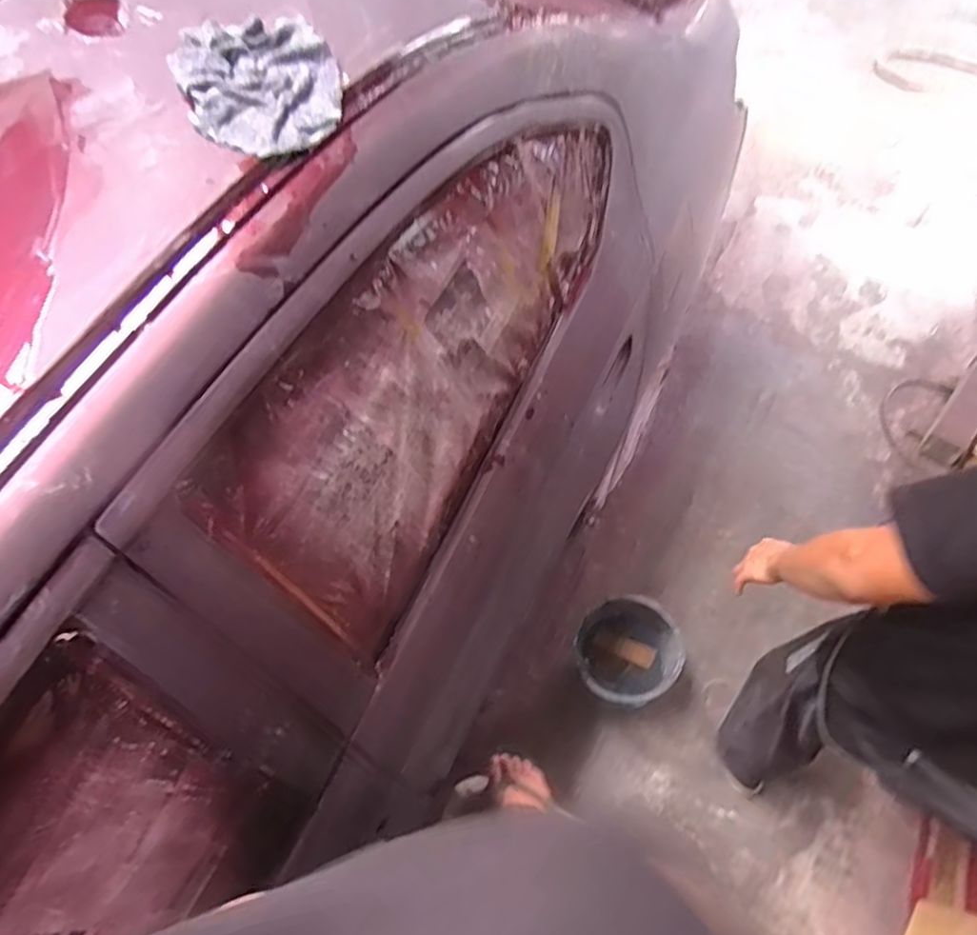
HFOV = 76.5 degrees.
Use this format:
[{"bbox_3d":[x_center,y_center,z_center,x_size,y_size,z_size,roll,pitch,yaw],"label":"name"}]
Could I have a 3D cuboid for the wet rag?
[{"bbox_3d":[-0.227,-0.387,0.627,0.160,0.035,0.164,-26,84,-25],"label":"wet rag"}]

